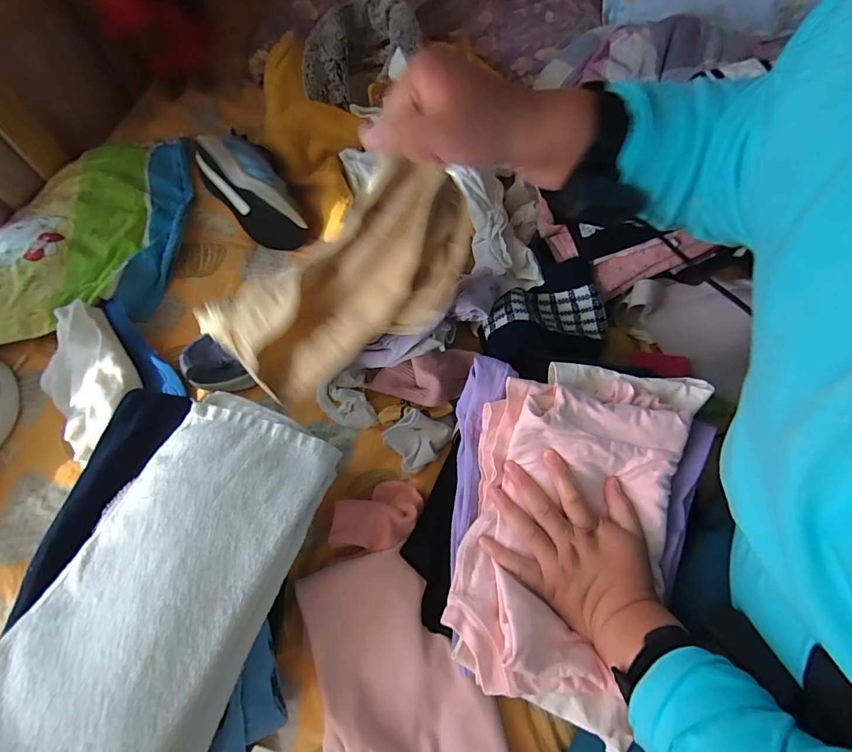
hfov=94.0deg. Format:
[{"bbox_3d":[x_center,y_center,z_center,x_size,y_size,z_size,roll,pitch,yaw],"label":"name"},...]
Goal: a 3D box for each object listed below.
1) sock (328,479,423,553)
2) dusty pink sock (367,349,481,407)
[{"bbox_3d":[-0.053,0.157,0.442,0.103,0.023,0.067,-22,69,-12],"label":"sock"},{"bbox_3d":[0.005,0.003,0.492,0.132,0.043,0.067,-19,69,-11],"label":"dusty pink sock"}]

